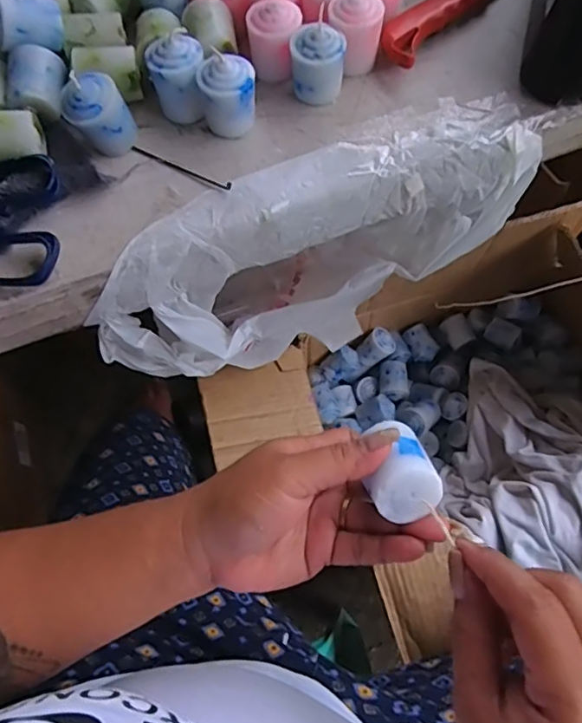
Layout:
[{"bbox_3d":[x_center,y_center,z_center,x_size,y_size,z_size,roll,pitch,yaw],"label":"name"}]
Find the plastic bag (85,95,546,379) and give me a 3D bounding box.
[{"bbox_3d":[0.012,-0.085,0.452,0.328,0.183,0.077,-22,68,-6],"label":"plastic bag"}]

